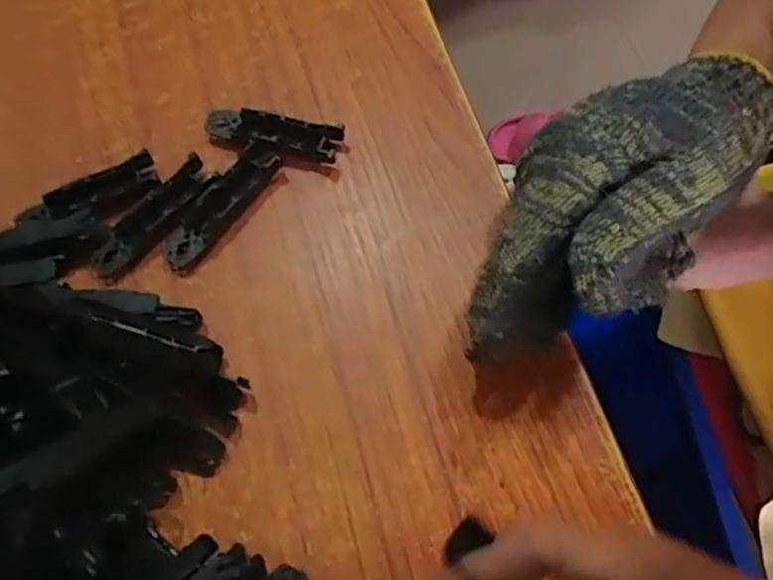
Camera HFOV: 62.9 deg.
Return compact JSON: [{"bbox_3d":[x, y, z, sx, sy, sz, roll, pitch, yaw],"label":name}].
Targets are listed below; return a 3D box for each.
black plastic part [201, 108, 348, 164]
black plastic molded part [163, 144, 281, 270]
[{"bbox_3d":[-0.054,-0.073,0.294,0.064,0.013,0.018,14,67,10],"label":"black plastic part"},{"bbox_3d":[-0.074,-0.038,0.281,0.018,0.009,0.066,34,72,17],"label":"black plastic molded part"}]

